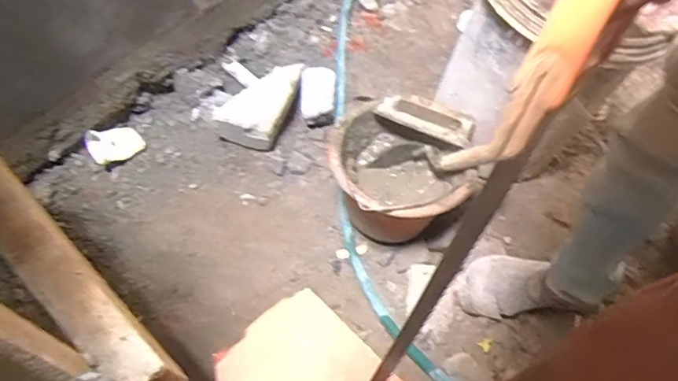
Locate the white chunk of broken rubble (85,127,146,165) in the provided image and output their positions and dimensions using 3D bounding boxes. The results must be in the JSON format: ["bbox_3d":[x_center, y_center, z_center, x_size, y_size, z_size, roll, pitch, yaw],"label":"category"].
[{"bbox_3d":[-0.441,-0.092,1.043,0.099,0.042,0.067,-28,63,-21],"label":"white chunk of broken rubble"}]

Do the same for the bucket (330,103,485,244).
[{"bbox_3d":[0.084,-0.004,0.933,0.222,0.199,0.208,32,60,16],"label":"bucket"}]

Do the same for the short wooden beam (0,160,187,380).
[{"bbox_3d":[-0.322,-0.012,0.475,0.525,0.050,0.047,40,63,20],"label":"short wooden beam"}]

